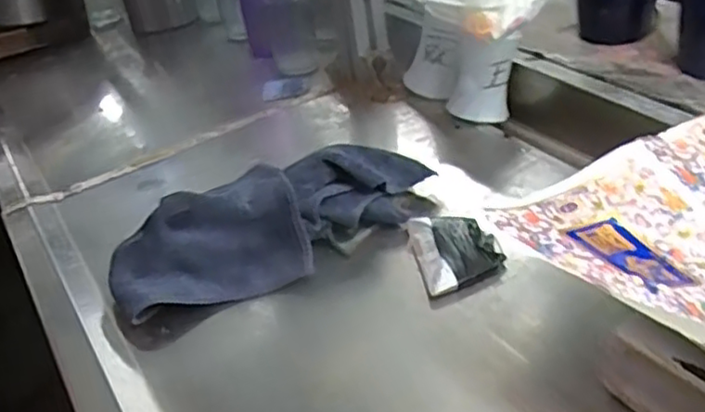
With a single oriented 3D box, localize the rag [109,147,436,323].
[{"bbox_3d":[-0.058,0.005,0.512,0.257,0.055,0.110,-16,36,-13],"label":"rag"}]

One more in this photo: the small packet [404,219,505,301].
[{"bbox_3d":[0.076,0.033,0.491,0.058,0.013,0.083,-9,34,-4],"label":"small packet"}]

